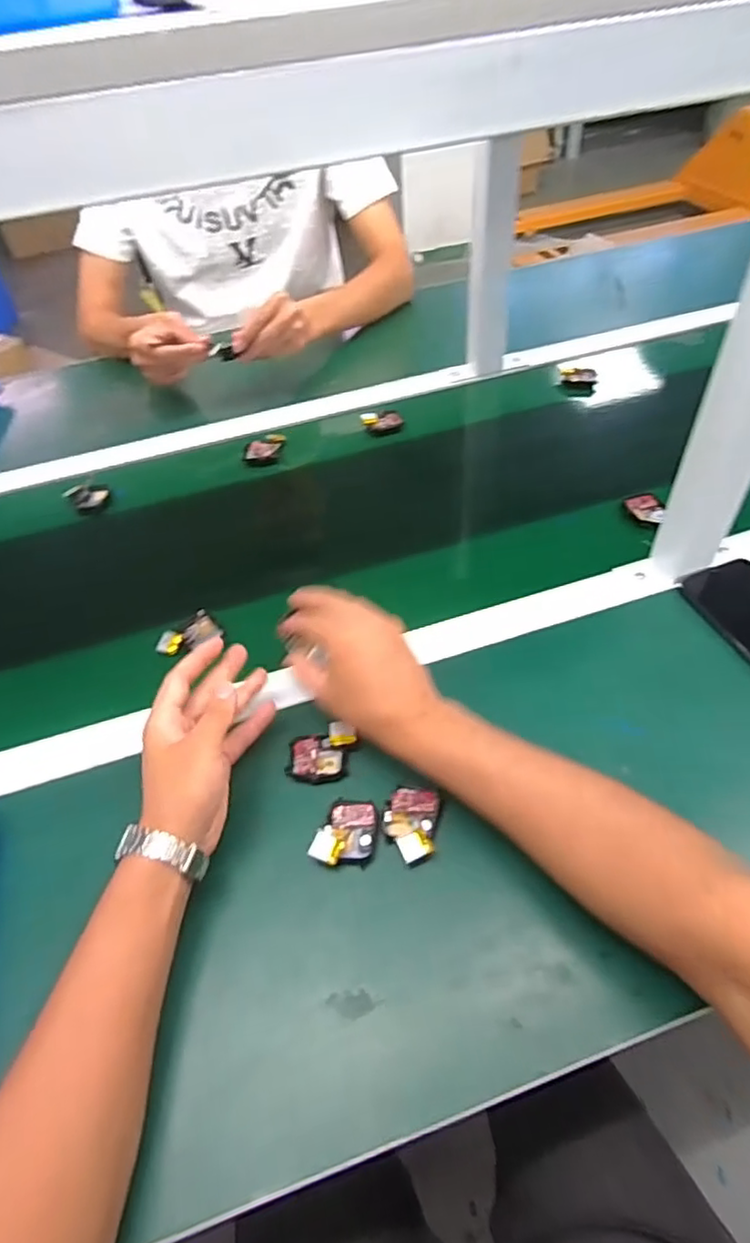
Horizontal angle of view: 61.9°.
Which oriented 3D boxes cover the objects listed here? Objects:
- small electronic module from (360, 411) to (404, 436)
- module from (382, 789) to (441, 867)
[{"bbox_3d":[0.010,-0.256,0.810,0.053,0.026,0.021,-5,49,1],"label":"small electronic module"},{"bbox_3d":[0.026,0.147,0.452,0.037,0.012,0.055,5,50,10],"label":"module"}]

